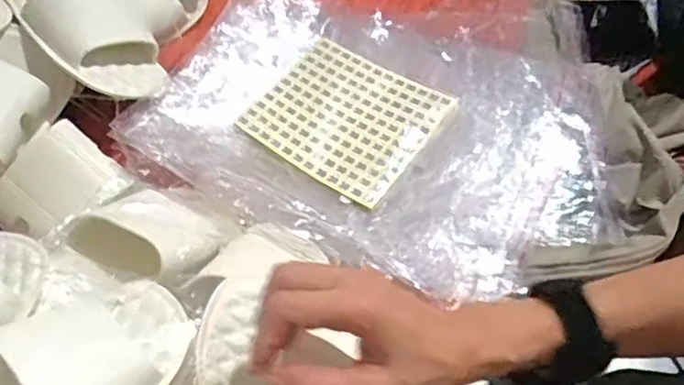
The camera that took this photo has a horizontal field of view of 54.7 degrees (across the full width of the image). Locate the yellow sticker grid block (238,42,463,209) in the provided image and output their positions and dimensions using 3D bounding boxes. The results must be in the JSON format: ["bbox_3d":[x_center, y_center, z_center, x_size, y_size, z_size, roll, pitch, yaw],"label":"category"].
[{"bbox_3d":[0.006,-0.083,0.676,0.170,0.013,0.161,29,61,22],"label":"yellow sticker grid block"}]

